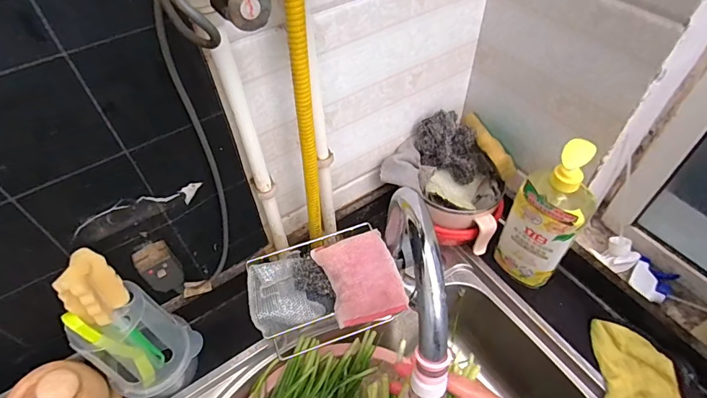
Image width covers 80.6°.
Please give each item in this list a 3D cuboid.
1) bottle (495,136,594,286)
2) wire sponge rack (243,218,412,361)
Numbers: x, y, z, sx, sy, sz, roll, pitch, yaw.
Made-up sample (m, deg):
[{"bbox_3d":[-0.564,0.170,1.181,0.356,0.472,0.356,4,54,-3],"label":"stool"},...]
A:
[{"bbox_3d":[0.283,0.024,0.607,0.093,0.264,0.072,35,60,27],"label":"bottle"},{"bbox_3d":[-0.039,0.104,0.520,0.180,0.053,0.141,-14,51,-9],"label":"wire sponge rack"}]

